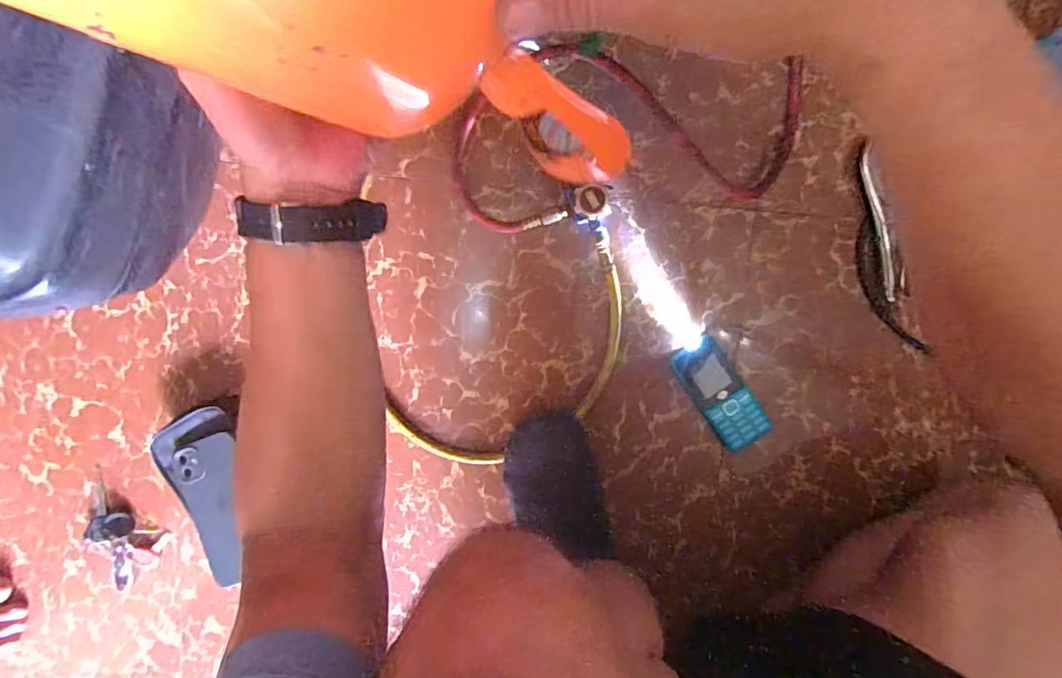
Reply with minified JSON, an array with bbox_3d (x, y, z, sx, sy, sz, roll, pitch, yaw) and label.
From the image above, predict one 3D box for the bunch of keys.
[{"bbox_3d":[-0.480,0.225,0.628,0.112,0.014,0.093,44,96,-6],"label":"bunch of keys"}]

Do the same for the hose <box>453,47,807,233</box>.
[{"bbox_3d":[0.096,-0.213,0.554,0.355,0.025,0.172,-8,98,1],"label":"hose"}]

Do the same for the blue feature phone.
[{"bbox_3d":[0.210,0.061,0.600,0.057,0.017,0.126,-33,97,4],"label":"blue feature phone"}]

